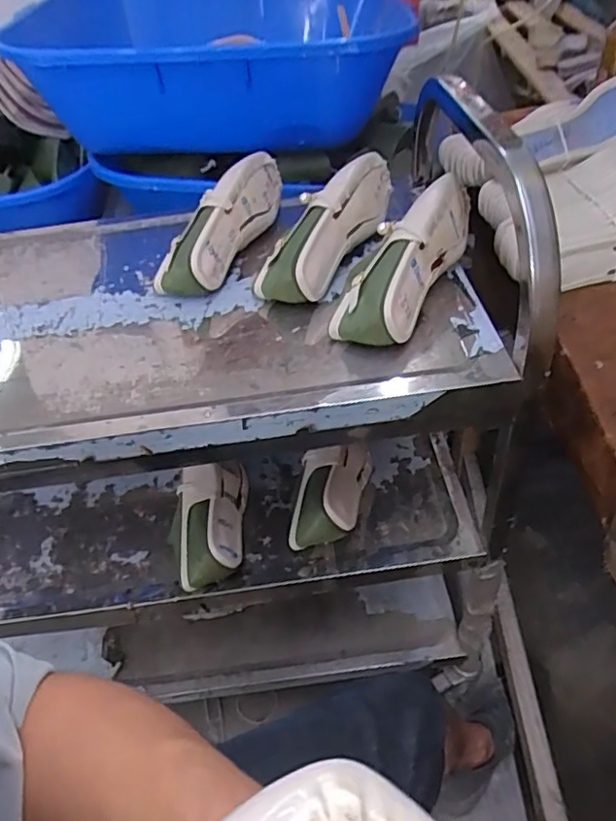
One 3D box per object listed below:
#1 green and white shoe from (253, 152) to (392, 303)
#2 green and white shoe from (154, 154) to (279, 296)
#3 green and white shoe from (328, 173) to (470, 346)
[{"bbox_3d":[0.030,-0.211,0.676,0.072,0.097,0.227,21,51,27],"label":"green and white shoe"},{"bbox_3d":[-0.099,-0.235,0.722,0.081,0.093,0.229,14,48,22],"label":"green and white shoe"},{"bbox_3d":[0.106,-0.159,0.596,0.083,0.070,0.228,25,69,28],"label":"green and white shoe"}]

